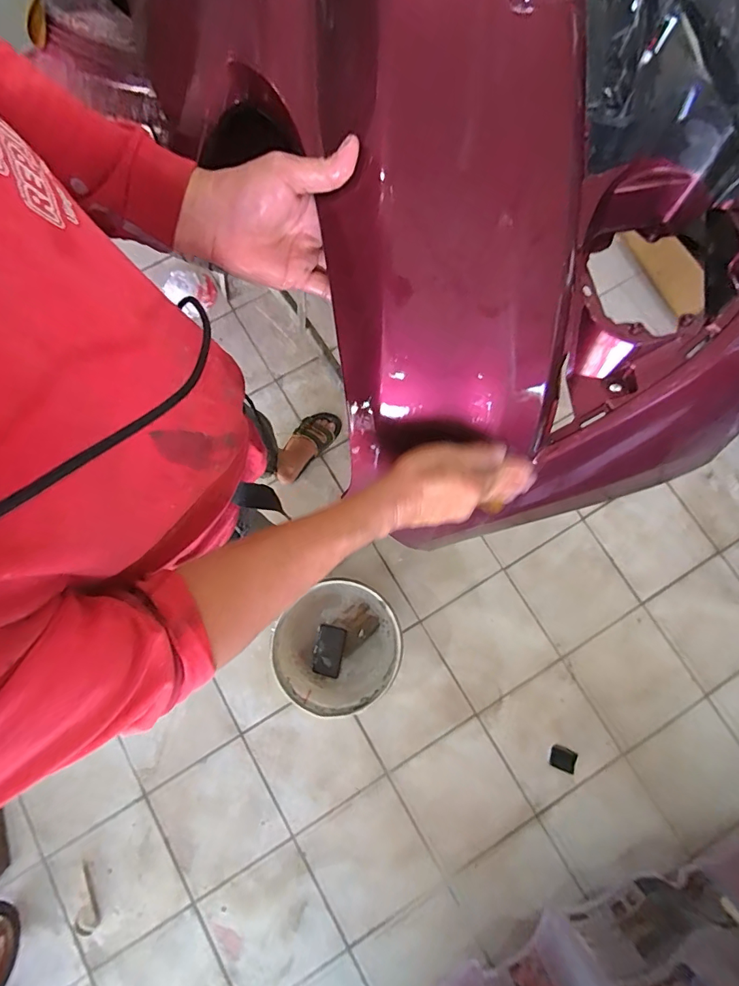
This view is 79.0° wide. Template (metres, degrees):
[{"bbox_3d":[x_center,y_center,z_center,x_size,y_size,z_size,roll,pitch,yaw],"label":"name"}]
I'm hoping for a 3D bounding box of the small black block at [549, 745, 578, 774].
[{"bbox_3d":[0.536,0.735,1.240,0.066,0.013,0.057,19,79,4],"label":"small black block"}]

